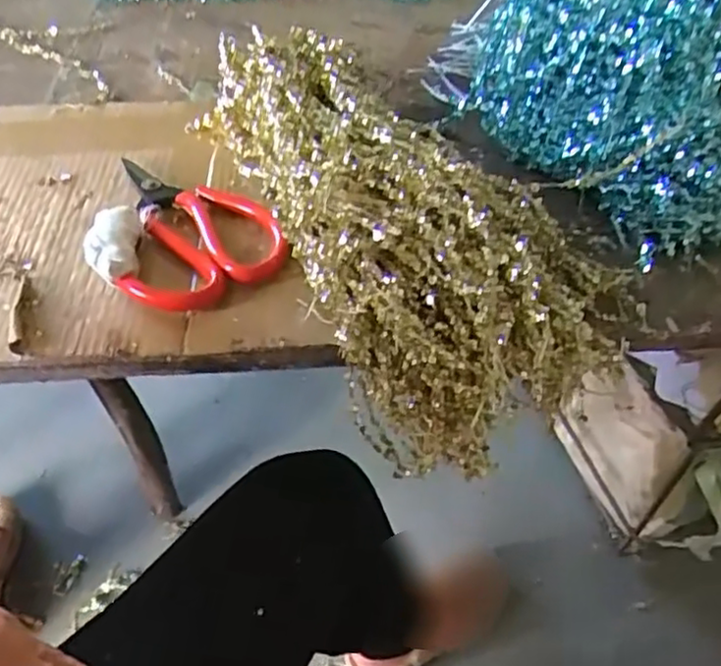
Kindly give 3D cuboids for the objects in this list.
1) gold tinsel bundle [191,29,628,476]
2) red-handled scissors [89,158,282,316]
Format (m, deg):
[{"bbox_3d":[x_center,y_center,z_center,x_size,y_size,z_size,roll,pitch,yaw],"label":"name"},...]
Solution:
[{"bbox_3d":[0.025,-0.085,0.470,0.174,0.106,0.343,-21,50,-18],"label":"gold tinsel bundle"},{"bbox_3d":[-0.126,-0.072,0.464,0.113,0.030,0.141,-25,51,-21],"label":"red-handled scissors"}]

